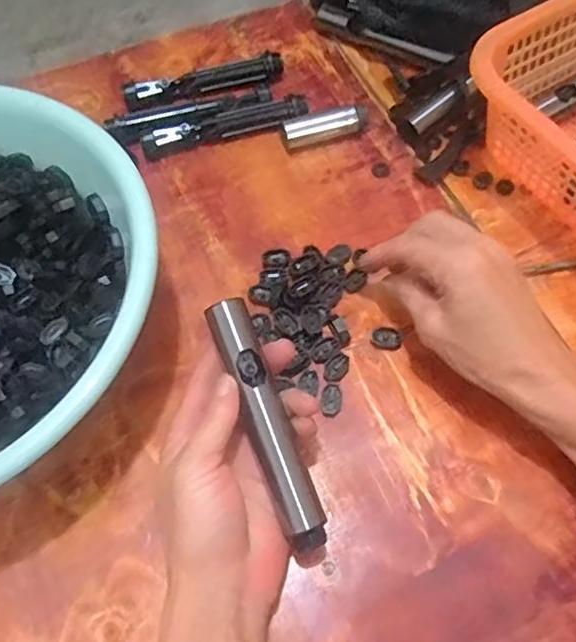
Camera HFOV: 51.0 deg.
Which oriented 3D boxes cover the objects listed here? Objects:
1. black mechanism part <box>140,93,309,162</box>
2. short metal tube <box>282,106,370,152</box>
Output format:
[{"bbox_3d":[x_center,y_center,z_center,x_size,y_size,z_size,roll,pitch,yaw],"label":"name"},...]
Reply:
[{"bbox_3d":[-0.054,-0.167,0.516,0.141,0.024,0.020,-15,63,-10],"label":"black mechanism part"},{"bbox_3d":[0.035,-0.171,0.520,0.083,0.026,0.024,-23,65,-14],"label":"short metal tube"}]

